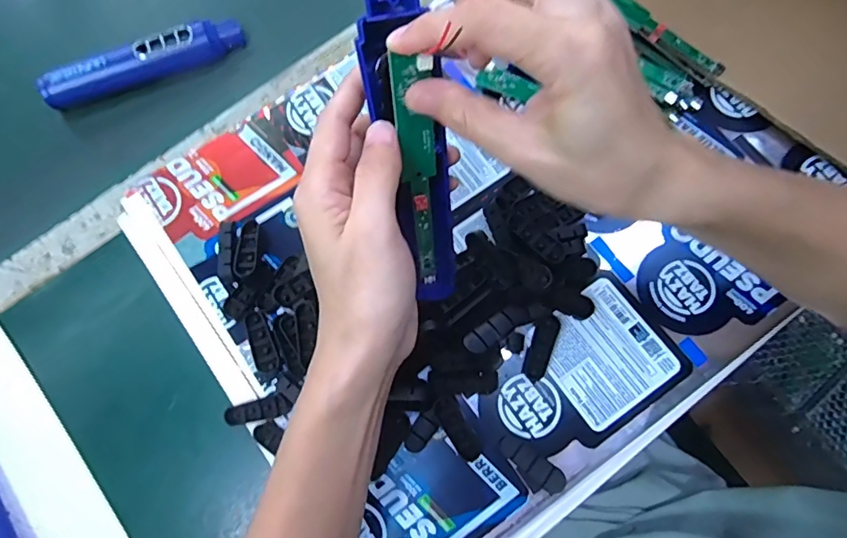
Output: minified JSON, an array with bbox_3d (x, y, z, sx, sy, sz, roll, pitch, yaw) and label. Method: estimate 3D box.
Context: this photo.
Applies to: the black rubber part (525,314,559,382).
[{"bbox_3d":[0.084,0.056,0.364,0.014,0.007,0.047,19,74,4],"label":"black rubber part"}]

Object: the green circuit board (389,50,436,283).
[{"bbox_3d":[-0.001,-0.046,0.273,0.018,0.134,0.007,-11,41,-5],"label":"green circuit board"}]

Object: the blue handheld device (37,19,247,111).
[{"bbox_3d":[-0.241,-0.181,0.445,0.168,0.029,0.025,-22,75,-8],"label":"blue handheld device"}]

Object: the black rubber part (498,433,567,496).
[{"bbox_3d":[0.072,0.133,0.344,0.049,0.009,0.020,39,76,22],"label":"black rubber part"}]

